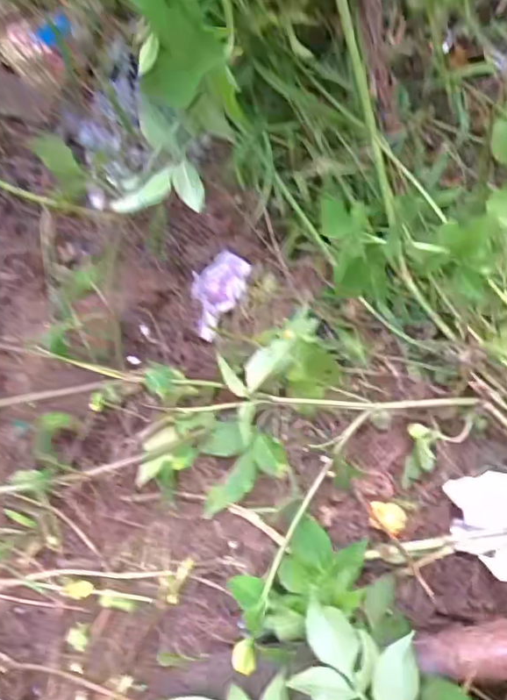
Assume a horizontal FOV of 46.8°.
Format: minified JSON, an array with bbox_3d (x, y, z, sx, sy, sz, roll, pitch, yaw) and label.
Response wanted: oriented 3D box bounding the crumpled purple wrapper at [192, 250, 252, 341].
[{"bbox_3d":[-0.038,-0.055,0.535,0.059,0.041,0.078,37,80,8],"label":"crumpled purple wrapper"}]

